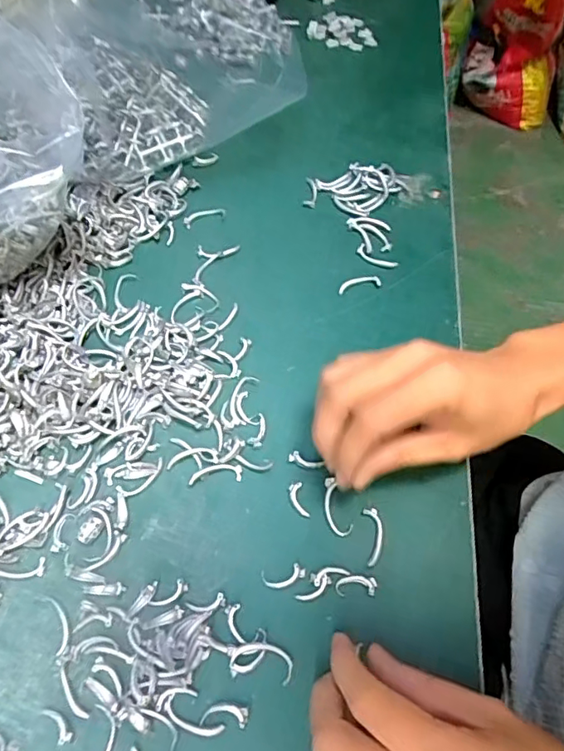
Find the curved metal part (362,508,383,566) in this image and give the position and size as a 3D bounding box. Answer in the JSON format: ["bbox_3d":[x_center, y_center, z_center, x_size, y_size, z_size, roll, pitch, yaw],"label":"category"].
[{"bbox_3d":[0.049,0.085,0.283,0.010,0.004,0.029,-1,61,-3],"label":"curved metal part"}]

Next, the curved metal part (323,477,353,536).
[{"bbox_3d":[0.029,0.072,0.291,0.013,0.004,0.032,-9,65,-8],"label":"curved metal part"}]

